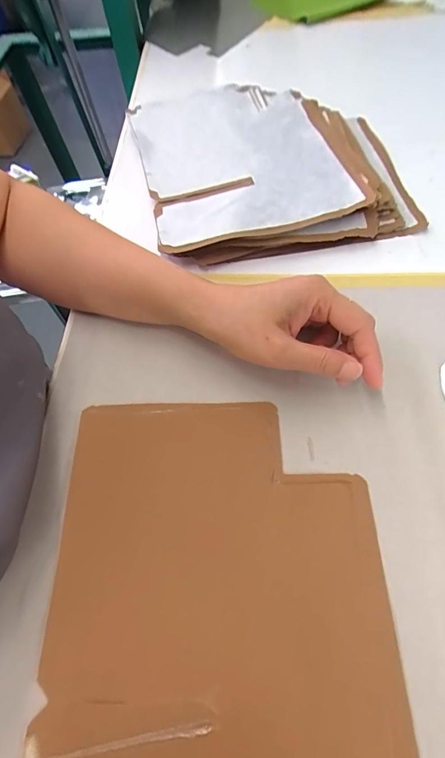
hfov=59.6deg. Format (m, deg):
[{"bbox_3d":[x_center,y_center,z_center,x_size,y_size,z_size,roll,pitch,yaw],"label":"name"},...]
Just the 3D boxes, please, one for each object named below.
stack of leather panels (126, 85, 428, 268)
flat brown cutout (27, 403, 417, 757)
[{"bbox_3d":[0.042,-0.223,0.396,0.242,0.033,0.249,-13,61,-3],"label":"stack of leather panels"},{"bbox_3d":[-0.004,0.125,0.222,0.187,0.011,0.237,-3,60,3],"label":"flat brown cutout"}]

